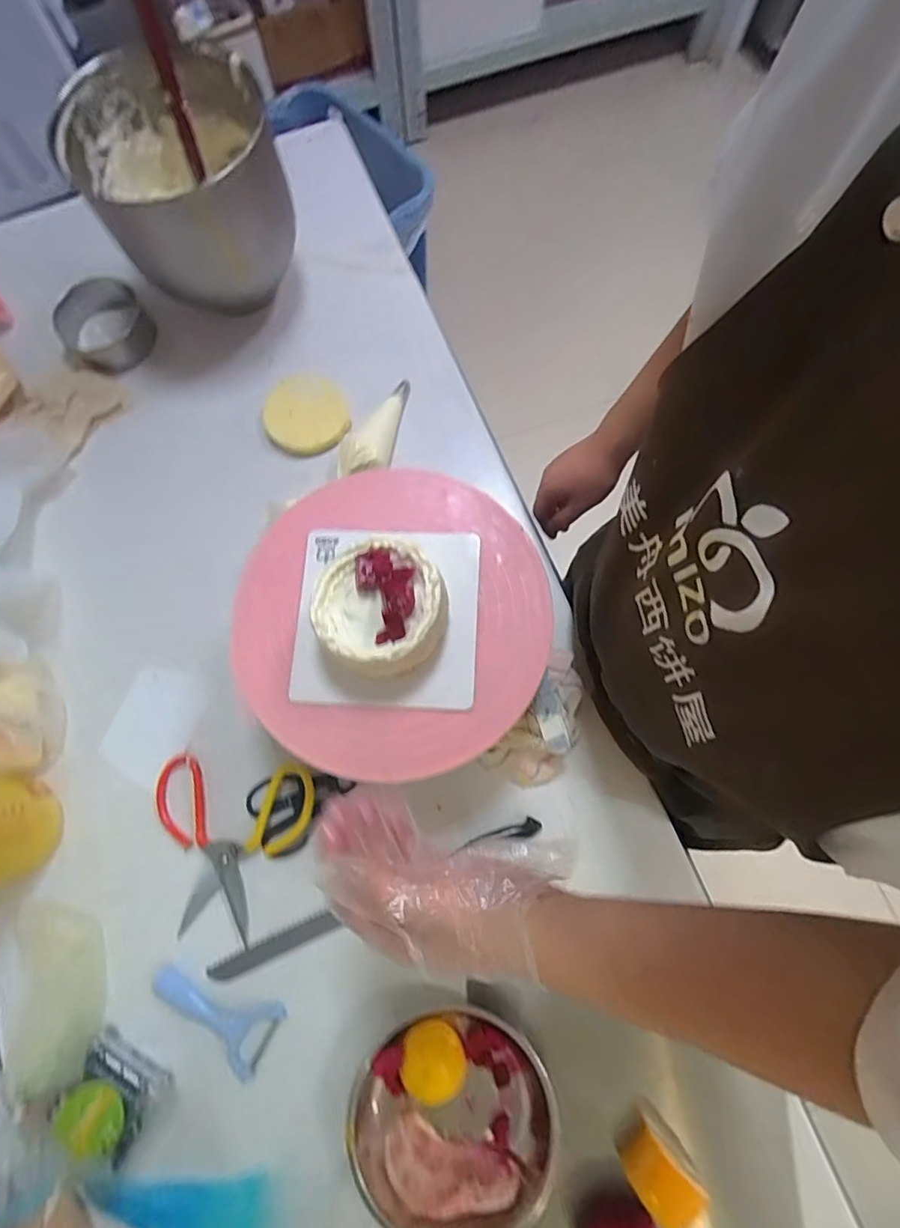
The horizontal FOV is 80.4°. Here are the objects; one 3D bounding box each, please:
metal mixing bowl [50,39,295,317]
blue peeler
[{"bbox_3d":[-0.307,-0.506,0.640,0.211,0.203,0.203,0,75,1],"label":"metal mixing bowl"},{"bbox_3d":[-0.235,0.388,0.524,0.132,0.014,0.062,28,78,8],"label":"blue peeler"}]

